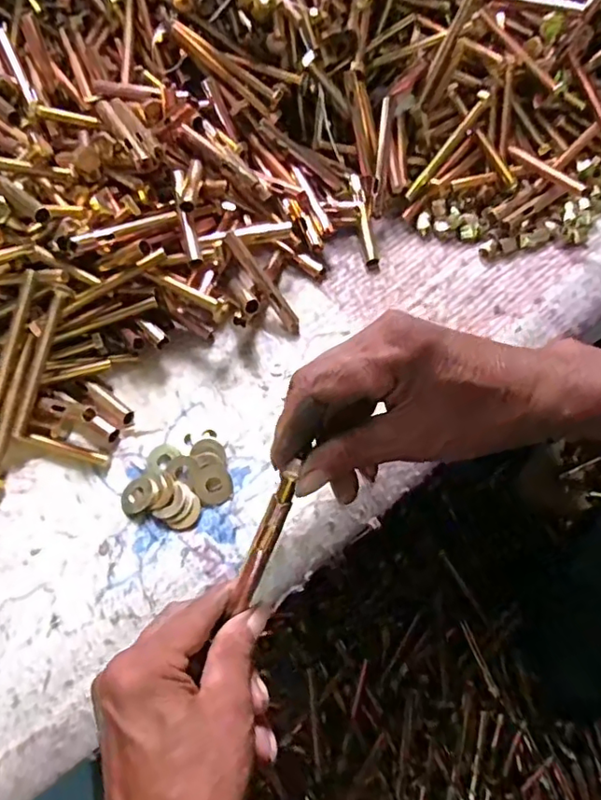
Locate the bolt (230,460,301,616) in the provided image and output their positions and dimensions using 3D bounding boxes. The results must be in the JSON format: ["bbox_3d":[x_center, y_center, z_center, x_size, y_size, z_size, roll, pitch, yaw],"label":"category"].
[{"bbox_3d":[-0.019,0.074,0.298,0.011,0.008,0.080,23,100,13],"label":"bolt"}]

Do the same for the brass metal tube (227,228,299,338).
[{"bbox_3d":[-0.027,-0.088,0.436,0.011,0.008,0.088,-38,100,-19],"label":"brass metal tube"}]

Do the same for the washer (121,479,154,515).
[{"bbox_3d":[-0.106,0.062,0.374,0.023,0.004,0.024,-10,55,15],"label":"washer"}]

